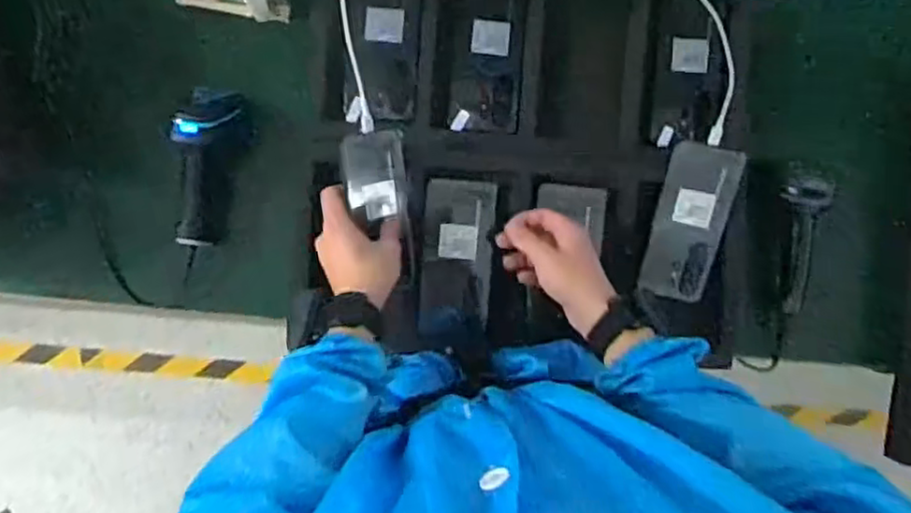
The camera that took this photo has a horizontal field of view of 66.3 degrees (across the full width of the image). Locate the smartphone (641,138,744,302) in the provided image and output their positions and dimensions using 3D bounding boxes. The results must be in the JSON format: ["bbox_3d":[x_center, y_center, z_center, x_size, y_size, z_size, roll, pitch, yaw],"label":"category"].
[{"bbox_3d":[0.250,-0.036,0.744,0.072,0.009,0.163,15,104,13],"label":"smartphone"}]

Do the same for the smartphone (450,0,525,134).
[{"bbox_3d":[0.035,-0.224,0.783,0.078,0.013,0.166,1,92,-4],"label":"smartphone"}]

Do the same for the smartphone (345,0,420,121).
[{"bbox_3d":[-0.080,-0.231,0.769,0.081,0.013,0.156,0,94,-15],"label":"smartphone"}]

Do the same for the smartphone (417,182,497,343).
[{"bbox_3d":[0.003,0.002,0.757,0.076,0.015,0.168,4,92,-4],"label":"smartphone"}]

